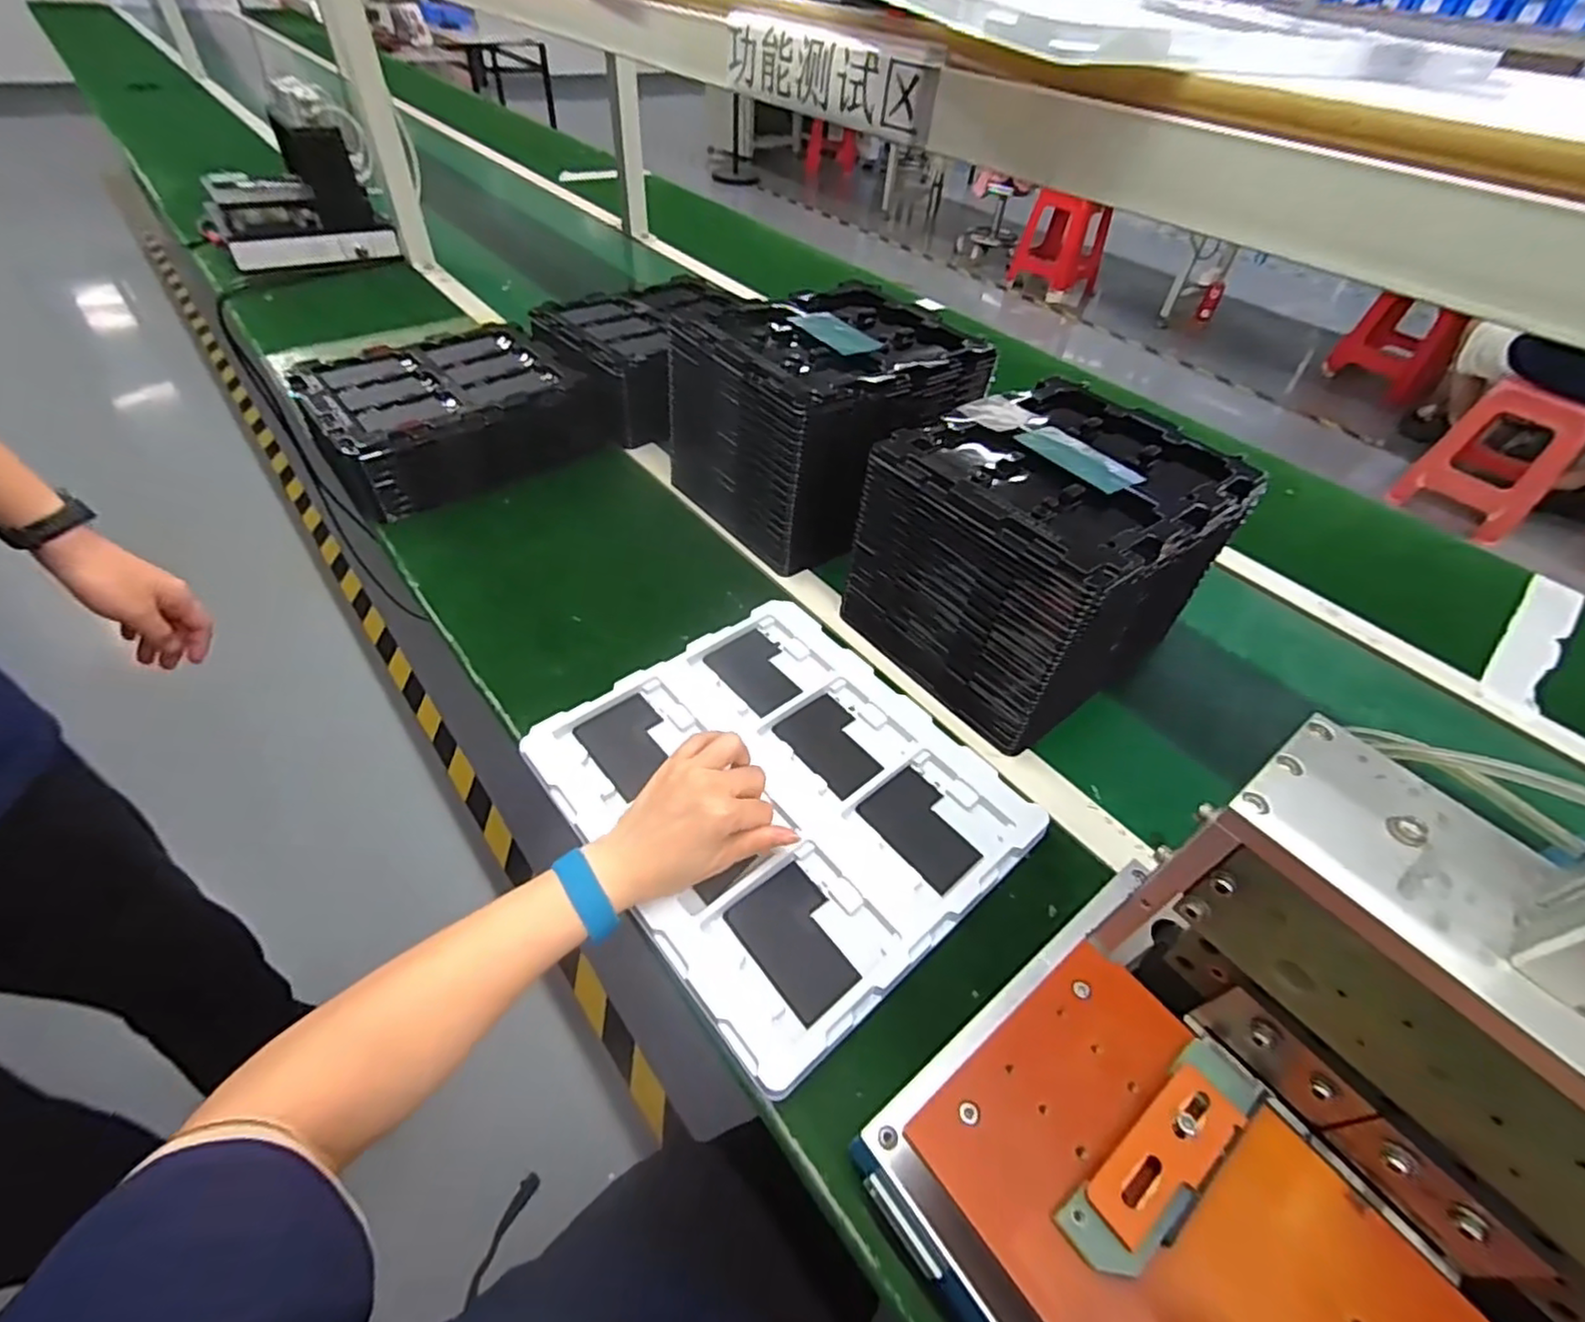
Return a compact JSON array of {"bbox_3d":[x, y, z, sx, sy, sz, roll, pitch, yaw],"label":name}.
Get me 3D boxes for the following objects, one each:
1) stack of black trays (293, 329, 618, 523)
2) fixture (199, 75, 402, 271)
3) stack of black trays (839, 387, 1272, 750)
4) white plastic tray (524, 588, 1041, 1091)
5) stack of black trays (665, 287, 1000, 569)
[{"bbox_3d":[-0.392,-0.301,0.804,0.300,0.090,0.219,-27,55,-26],"label":"stack of black trays"},{"bbox_3d":[-0.850,-0.796,1.120,0.267,0.234,0.173,-29,57,-28],"label":"fixture"},{"bbox_3d":[0.220,-0.100,0.604,0.261,0.185,0.216,-30,57,-28],"label":"stack of black trays"},{"bbox_3d":[-0.010,0.098,0.516,0.278,0.014,0.314,-32,58,-29],"label":"white plastic tray"},{"bbox_3d":[0.038,-0.262,0.739,0.270,0.195,0.245,-30,57,-28],"label":"stack of black trays"}]

